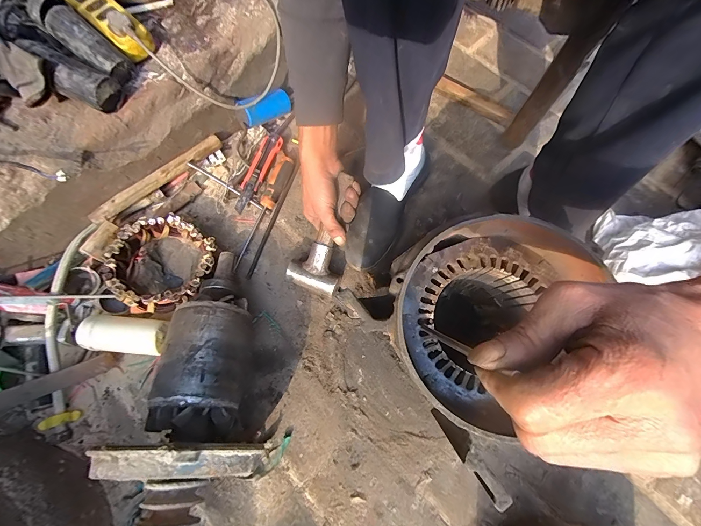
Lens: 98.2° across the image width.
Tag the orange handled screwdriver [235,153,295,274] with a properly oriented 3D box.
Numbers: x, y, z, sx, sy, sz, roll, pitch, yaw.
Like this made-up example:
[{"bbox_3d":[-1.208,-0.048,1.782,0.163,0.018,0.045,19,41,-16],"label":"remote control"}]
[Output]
[{"bbox_3d":[-0.164,-0.104,0.575,0.033,0.034,0.245,19,72,5],"label":"orange handled screwdriver"}]

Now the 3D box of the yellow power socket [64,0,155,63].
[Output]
[{"bbox_3d":[-0.411,-0.410,0.493,0.225,0.053,0.059,38,76,13],"label":"yellow power socket"}]

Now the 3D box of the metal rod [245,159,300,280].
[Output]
[{"bbox_3d":[-0.149,-0.088,0.580,0.014,0.014,0.249,18,72,4],"label":"metal rod"}]

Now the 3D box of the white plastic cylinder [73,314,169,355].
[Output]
[{"bbox_3d":[-0.355,0.114,0.485,0.124,0.047,0.053,4,72,3],"label":"white plastic cylinder"}]

